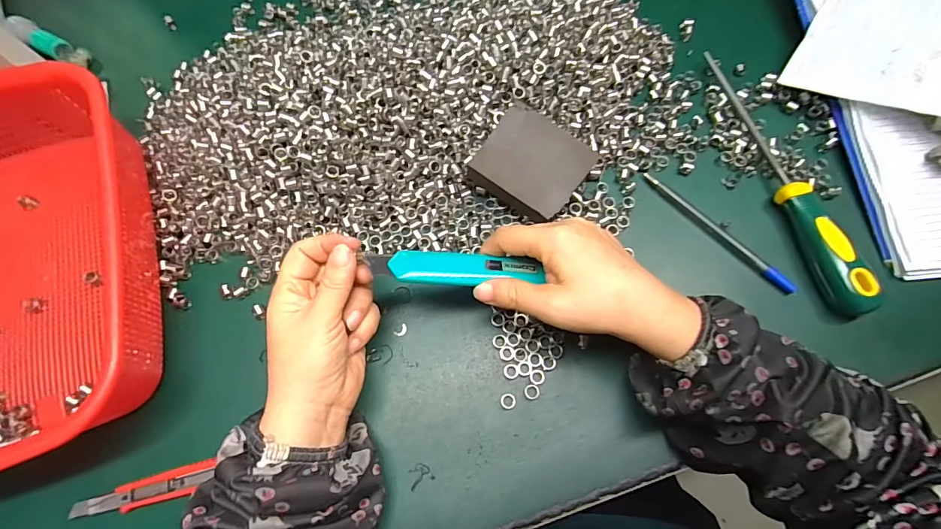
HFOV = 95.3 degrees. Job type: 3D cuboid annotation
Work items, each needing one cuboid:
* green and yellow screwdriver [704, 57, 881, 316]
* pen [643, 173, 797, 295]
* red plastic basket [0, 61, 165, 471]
[{"bbox_3d":[0.255,-0.078,0.343,0.030,0.025,0.240,-10,70,-1],"label":"green and yellow screwdriver"},{"bbox_3d":[0.195,-0.027,0.343,0.009,0.007,0.138,-41,74,-11],"label":"pen"},{"bbox_3d":[-0.338,0.002,0.309,0.206,0.075,0.275,-15,71,-3],"label":"red plastic basket"}]

